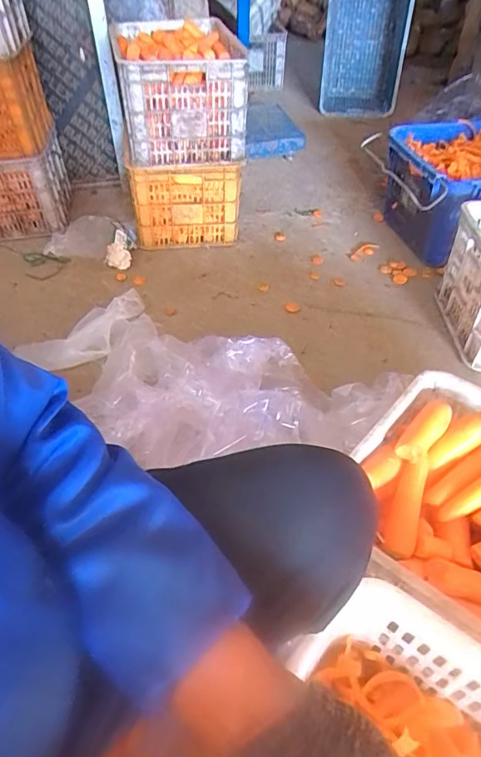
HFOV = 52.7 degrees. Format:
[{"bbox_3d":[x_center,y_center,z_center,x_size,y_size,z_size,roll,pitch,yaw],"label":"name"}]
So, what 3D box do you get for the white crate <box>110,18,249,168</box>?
[{"bbox_3d":[-0.200,-0.966,1.609,0.378,0.237,0.679,-8,46,-6],"label":"white crate"}]

